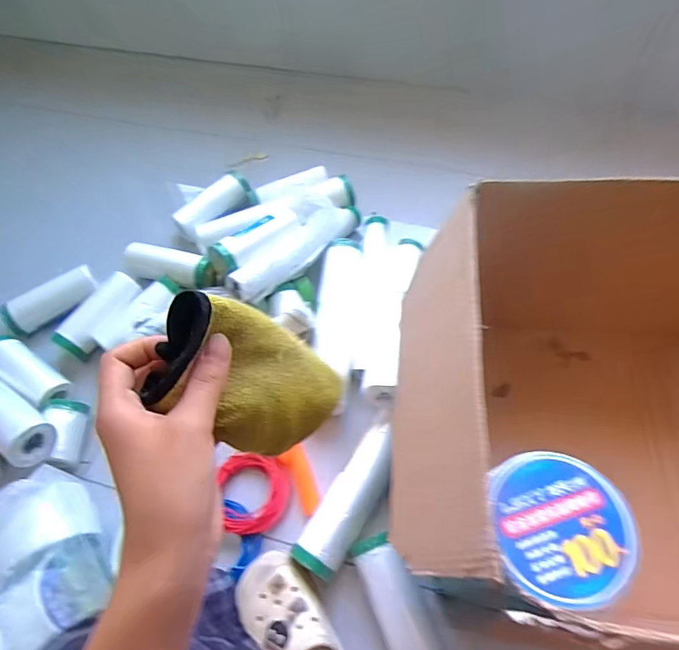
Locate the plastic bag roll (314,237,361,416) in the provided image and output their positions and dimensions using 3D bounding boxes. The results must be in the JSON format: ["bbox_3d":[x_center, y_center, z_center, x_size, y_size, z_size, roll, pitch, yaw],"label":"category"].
[{"bbox_3d":[-0.004,-0.006,0.849,0.075,0.070,0.321,4,60,6],"label":"plastic bag roll"}]

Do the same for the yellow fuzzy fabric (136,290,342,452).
[{"bbox_3d":[-0.052,0.034,0.289,0.025,0.121,0.072,11,69,51],"label":"yellow fuzzy fabric"}]

